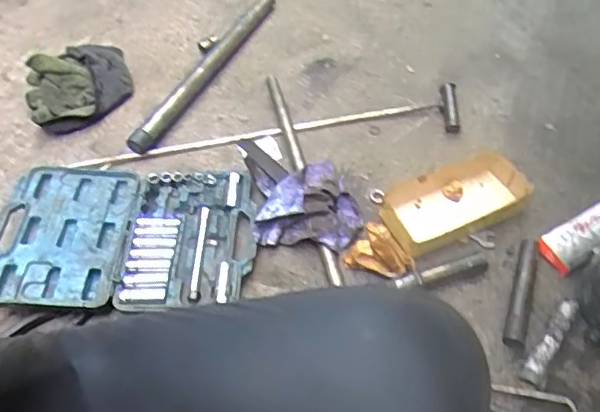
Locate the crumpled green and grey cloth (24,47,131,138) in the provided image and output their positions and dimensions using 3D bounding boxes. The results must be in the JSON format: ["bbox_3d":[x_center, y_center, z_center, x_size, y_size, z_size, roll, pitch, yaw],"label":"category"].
[{"bbox_3d":[-0.411,-0.229,1.034,0.189,0.065,0.193,-23,57,-12],"label":"crumpled green and grey cloth"}]

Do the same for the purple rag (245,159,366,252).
[{"bbox_3d":[0.010,-0.006,0.850,0.163,0.061,0.149,-4,55,1],"label":"purple rag"}]

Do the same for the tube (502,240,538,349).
[{"bbox_3d":[0.300,0.116,0.752,0.027,0.024,0.150,15,56,16],"label":"tube"}]

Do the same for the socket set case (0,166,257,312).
[{"bbox_3d":[-0.263,0.043,0.838,0.381,0.037,0.235,-1,55,3],"label":"socket set case"}]

